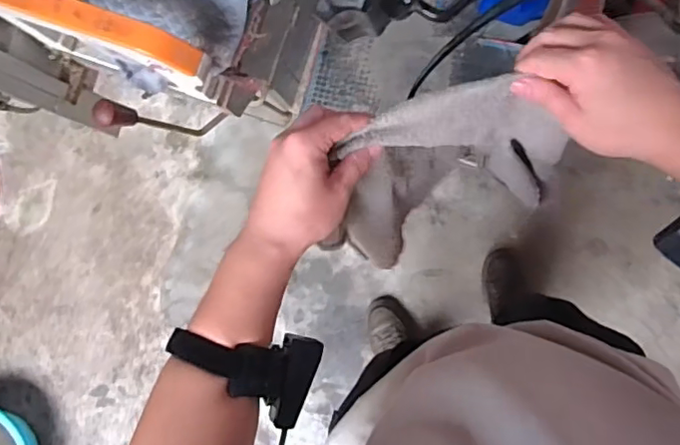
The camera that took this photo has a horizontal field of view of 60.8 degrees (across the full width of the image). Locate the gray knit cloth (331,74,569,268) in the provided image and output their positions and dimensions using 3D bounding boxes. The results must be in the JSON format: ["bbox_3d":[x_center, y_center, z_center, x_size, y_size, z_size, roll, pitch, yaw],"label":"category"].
[{"bbox_3d":[0.097,-0.045,0.548,0.208,0.184,0.105,-25,84,8],"label":"gray knit cloth"}]

